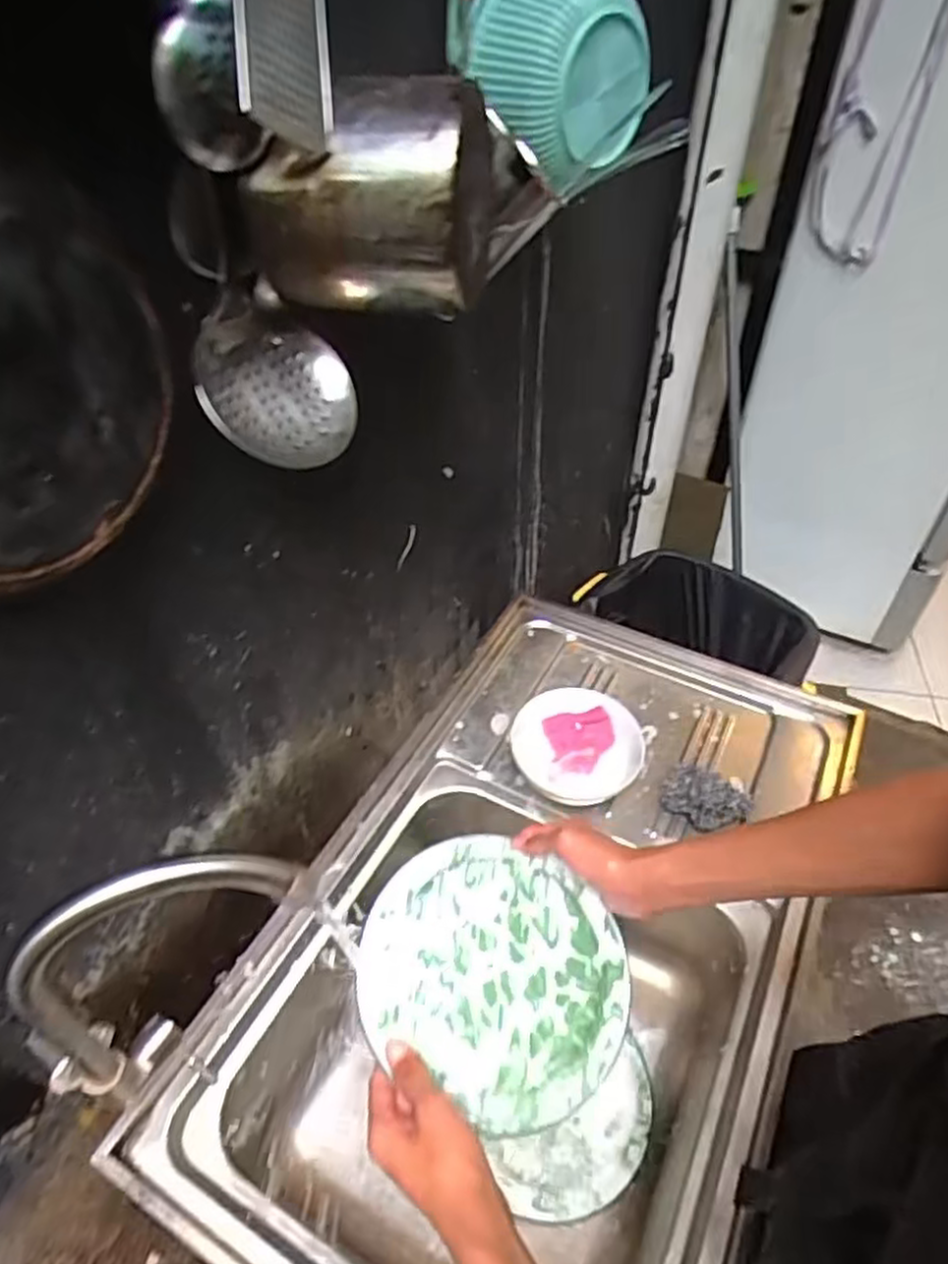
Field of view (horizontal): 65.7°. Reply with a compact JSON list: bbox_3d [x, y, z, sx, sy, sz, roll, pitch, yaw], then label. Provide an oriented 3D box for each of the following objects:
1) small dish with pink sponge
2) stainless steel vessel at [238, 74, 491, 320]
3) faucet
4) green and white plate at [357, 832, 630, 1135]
[{"bbox_3d":[0.117,0.130,0.842,0.146,0.048,0.136,0,59,1],"label":"small dish with pink sponge"},{"bbox_3d":[-0.061,-0.250,0.423,0.132,0.105,0.095,1,45,2],"label":"stainless steel vessel"},{"bbox_3d":[-0.182,0.201,0.443,0.171,0.219,0.033,-20,48,-18],"label":"faucet"},{"bbox_3d":[0.018,0.255,0.569,0.206,0.032,0.183,29,54,13],"label":"green and white plate"}]

